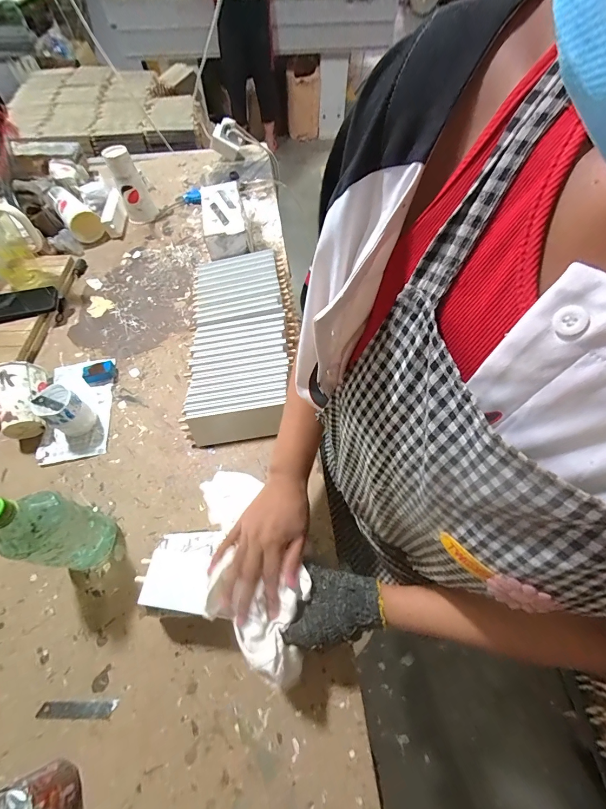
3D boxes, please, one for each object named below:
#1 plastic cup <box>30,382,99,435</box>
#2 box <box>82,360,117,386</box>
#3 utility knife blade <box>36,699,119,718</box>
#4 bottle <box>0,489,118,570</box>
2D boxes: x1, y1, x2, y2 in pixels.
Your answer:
[{"bbox_3d":[-0.426,0.014,0.614,0.076,0.080,0.063,28,65,20],"label":"plastic cup"},{"bbox_3d":[-0.415,-0.064,0.697,0.057,0.024,0.046,-23,60,-10],"label":"box"},{"bbox_3d":[-0.285,0.385,0.430,0.101,0.004,0.017,-4,58,1],"label":"utility knife blade"},{"bbox_3d":[-0.324,0.166,0.449,0.066,0.202,0.079,14,61,13],"label":"bottle"}]

